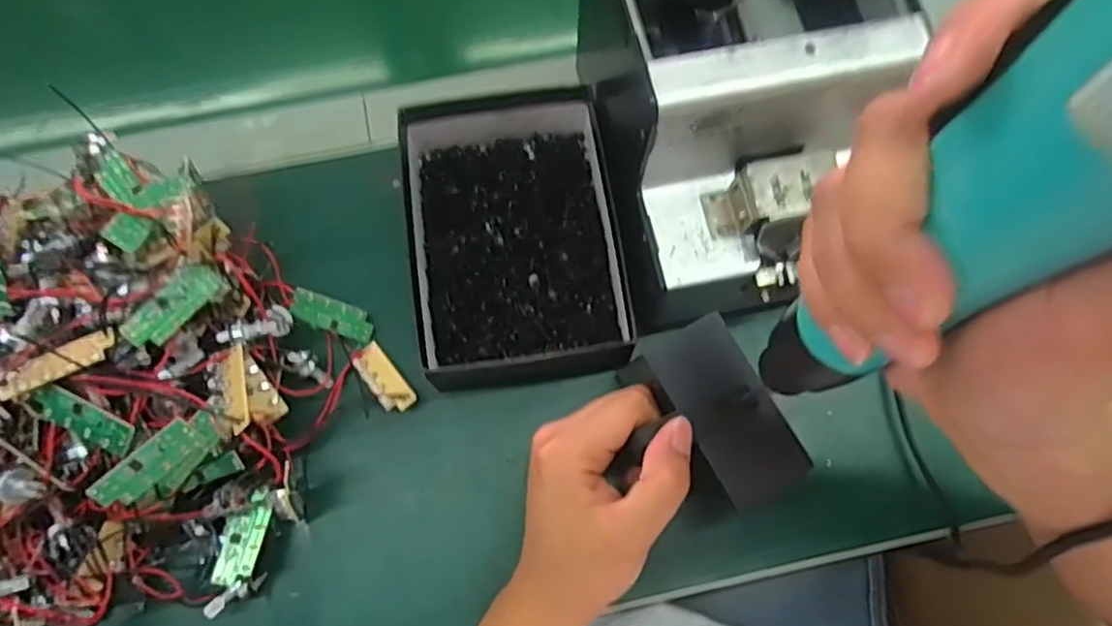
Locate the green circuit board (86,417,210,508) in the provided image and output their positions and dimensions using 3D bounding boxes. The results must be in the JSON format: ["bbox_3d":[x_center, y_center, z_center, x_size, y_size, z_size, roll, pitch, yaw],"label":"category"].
[{"bbox_3d":[-0.184,0.069,0.302,0.047,0.019,0.007,-44,36,-16],"label":"green circuit board"}]

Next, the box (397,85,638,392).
[{"bbox_3d":[-0.025,-0.045,0.389,0.118,0.047,0.166,-9,73,-3],"label":"box"}]

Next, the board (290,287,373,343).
[{"bbox_3d":[-0.129,0.001,0.386,0.048,0.005,0.018,24,74,-8],"label":"board"}]

